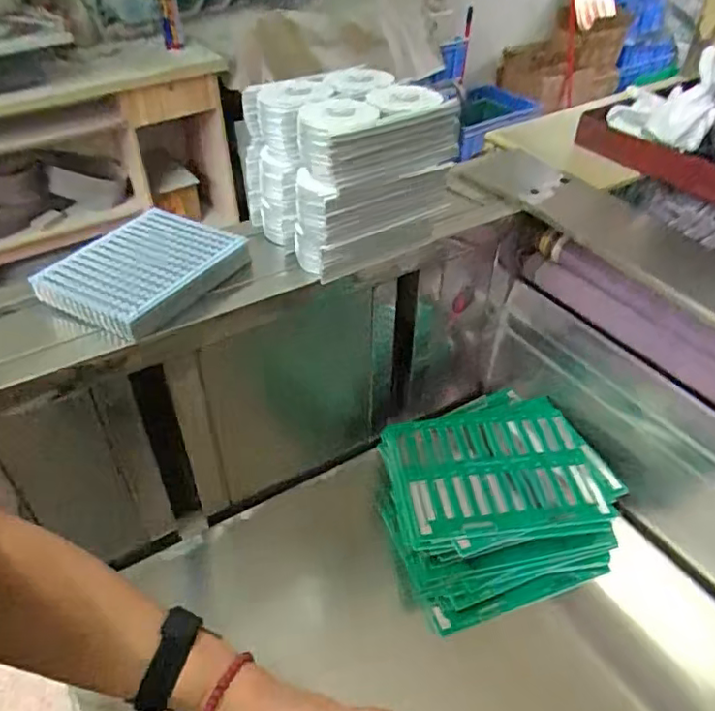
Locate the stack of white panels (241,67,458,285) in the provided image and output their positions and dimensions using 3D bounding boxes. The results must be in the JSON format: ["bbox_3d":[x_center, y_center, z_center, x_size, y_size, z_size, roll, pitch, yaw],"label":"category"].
[{"bbox_3d":[-0.011,-0.177,0.568,0.140,0.142,0.148,-25,48,-25],"label":"stack of white panels"}]

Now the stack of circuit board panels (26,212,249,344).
[{"bbox_3d":[-0.191,-0.080,0.540,0.128,0.029,0.149,25,47,24],"label":"stack of circuit board panels"}]

